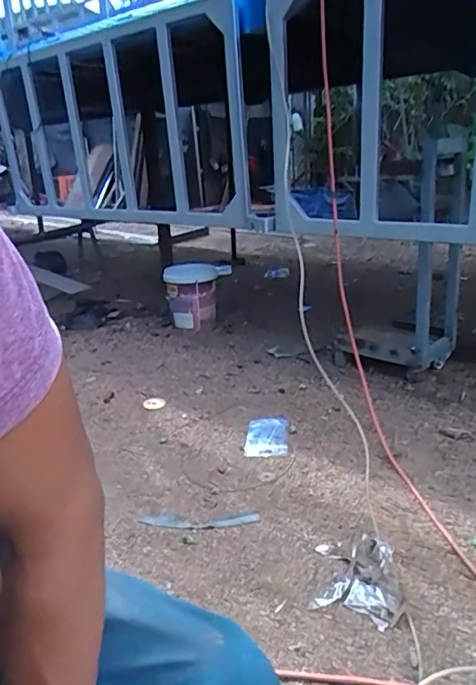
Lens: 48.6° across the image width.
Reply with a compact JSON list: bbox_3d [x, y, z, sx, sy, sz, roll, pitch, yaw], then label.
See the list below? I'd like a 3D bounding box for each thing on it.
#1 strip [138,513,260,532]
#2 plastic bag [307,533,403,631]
[{"bbox_3d":[-0.106,0.496,1.456,0.321,0.020,0.058,-1,22,3],"label":"strip"},{"bbox_3d":[0.276,0.537,1.229,0.200,0.065,0.229,4,23,16],"label":"plastic bag"}]

